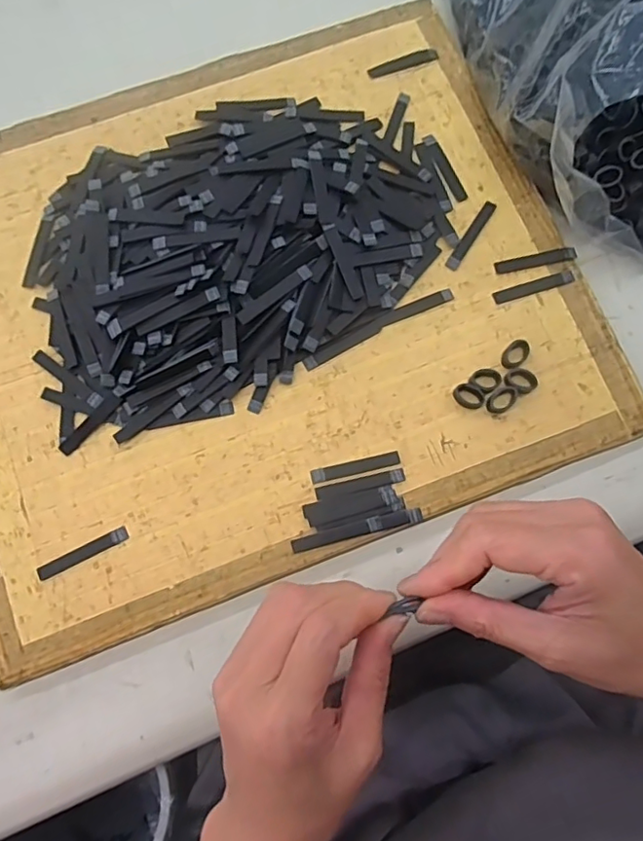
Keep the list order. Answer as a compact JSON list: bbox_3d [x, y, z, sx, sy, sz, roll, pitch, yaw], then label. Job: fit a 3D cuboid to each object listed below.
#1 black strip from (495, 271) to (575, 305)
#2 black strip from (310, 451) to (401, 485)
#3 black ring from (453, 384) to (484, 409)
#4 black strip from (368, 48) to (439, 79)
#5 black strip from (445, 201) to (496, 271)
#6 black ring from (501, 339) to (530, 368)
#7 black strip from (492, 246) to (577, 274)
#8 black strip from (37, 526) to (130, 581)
[{"bbox_3d":[0.153,-0.096,0.396,0.058,0.004,0.009,-17,80,-4],"label":"black strip"},{"bbox_3d":[0.023,0.031,0.372,0.060,0.004,0.009,-13,80,-3],"label":"black strip"},{"bbox_3d":[0.101,-0.016,0.379,0.021,0.009,0.014,41,81,6],"label":"black ring"},{"bbox_3d":[0.065,-0.281,0.432,0.057,0.005,0.011,-17,80,-4],"label":"black strip"},{"bbox_3d":[0.110,-0.136,0.403,0.009,0.004,0.060,32,80,5],"label":"black strip"},{"bbox_3d":[0.135,-0.046,0.383,0.016,0.007,0.023,34,80,5],"label":"black ring"},{"bbox_3d":[0.155,-0.116,0.398,0.057,0.005,0.010,-10,79,-3],"label":"black strip"},{"bbox_3d":[-0.155,0.086,0.358,0.060,0.004,0.010,-26,81,-6],"label":"black strip"}]

